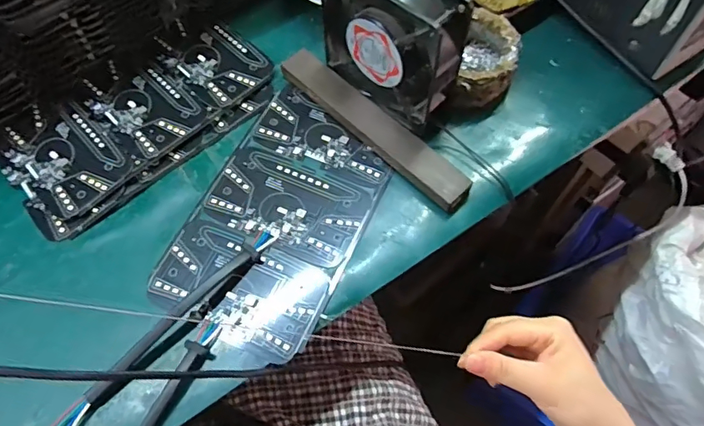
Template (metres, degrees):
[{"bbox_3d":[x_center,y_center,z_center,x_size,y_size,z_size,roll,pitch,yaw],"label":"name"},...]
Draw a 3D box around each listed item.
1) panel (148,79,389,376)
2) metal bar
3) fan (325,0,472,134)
[{"bbox_3d":[-0.057,0.001,0.401,0.132,0.004,0.215,23,66,12],"label":"panel"},{"bbox_3d":[0.019,-0.079,0.429,0.036,0.017,0.207,-42,70,-17],"label":"metal bar"},{"bbox_3d":[0.033,-0.143,0.406,0.049,0.118,0.118,-40,69,-17],"label":"fan"}]

